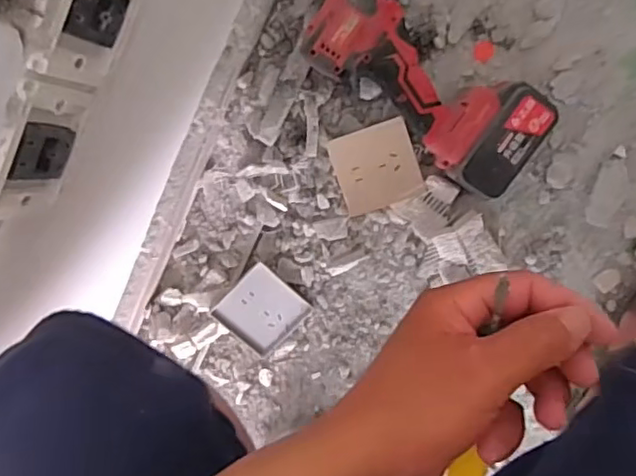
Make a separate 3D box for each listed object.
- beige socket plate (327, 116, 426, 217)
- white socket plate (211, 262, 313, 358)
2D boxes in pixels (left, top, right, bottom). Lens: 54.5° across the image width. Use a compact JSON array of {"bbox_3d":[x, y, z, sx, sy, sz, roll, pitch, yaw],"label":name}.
[{"bbox_3d":[0.063,-0.075,0.663,0.085,0.016,0.086,-19,95,9],"label":"beige socket plate"},{"bbox_3d":[-0.065,0.085,0.710,0.084,0.014,0.087,42,96,-11],"label":"white socket plate"}]

